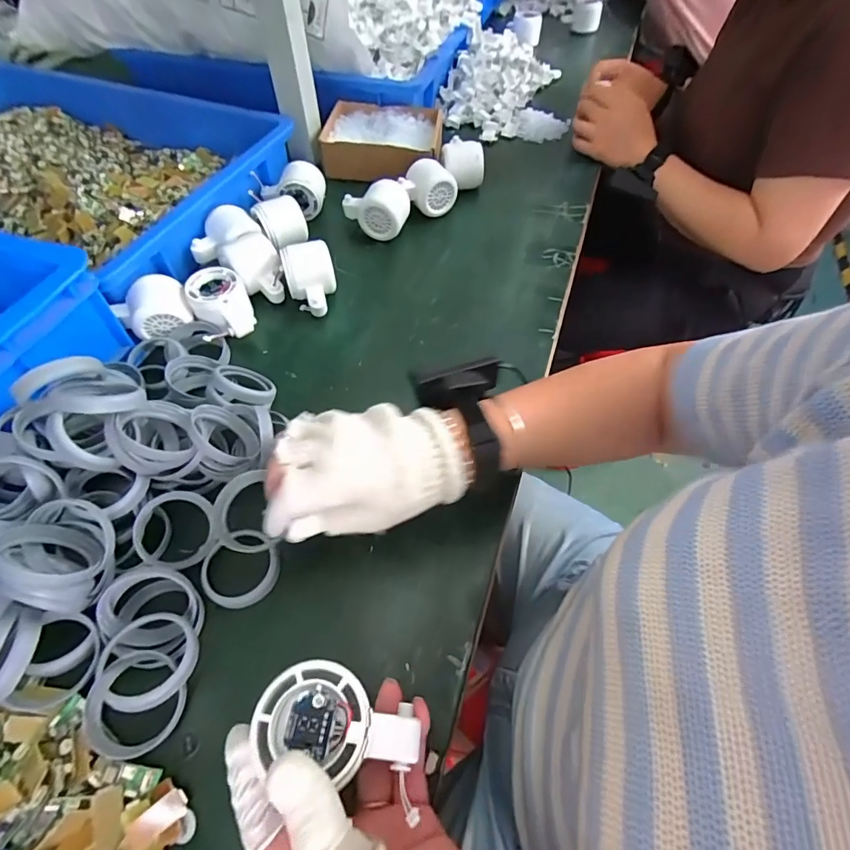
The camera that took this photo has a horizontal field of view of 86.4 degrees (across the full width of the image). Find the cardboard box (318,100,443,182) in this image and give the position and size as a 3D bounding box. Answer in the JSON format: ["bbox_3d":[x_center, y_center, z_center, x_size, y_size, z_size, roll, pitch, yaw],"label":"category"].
[{"bbox_3d":[-0.064,-0.429,0.686,0.169,0.048,0.142,8,56,4],"label":"cardboard box"}]

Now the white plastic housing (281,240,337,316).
[{"bbox_3d":[-0.127,-0.162,0.509,0.054,0.051,0.074,-12,58,-10],"label":"white plastic housing"}]

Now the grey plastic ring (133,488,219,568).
[{"bbox_3d":[-0.194,0.082,0.356,0.058,0.007,0.058,6,74,-20],"label":"grey plastic ring"}]

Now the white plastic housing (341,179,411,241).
[{"bbox_3d":[-0.063,-0.278,0.582,0.080,0.052,0.056,7,56,3],"label":"white plastic housing"}]

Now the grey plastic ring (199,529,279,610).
[{"bbox_3d":[-0.142,0.111,0.349,0.058,0.012,0.056,1,57,-2],"label":"grey plastic ring"}]

